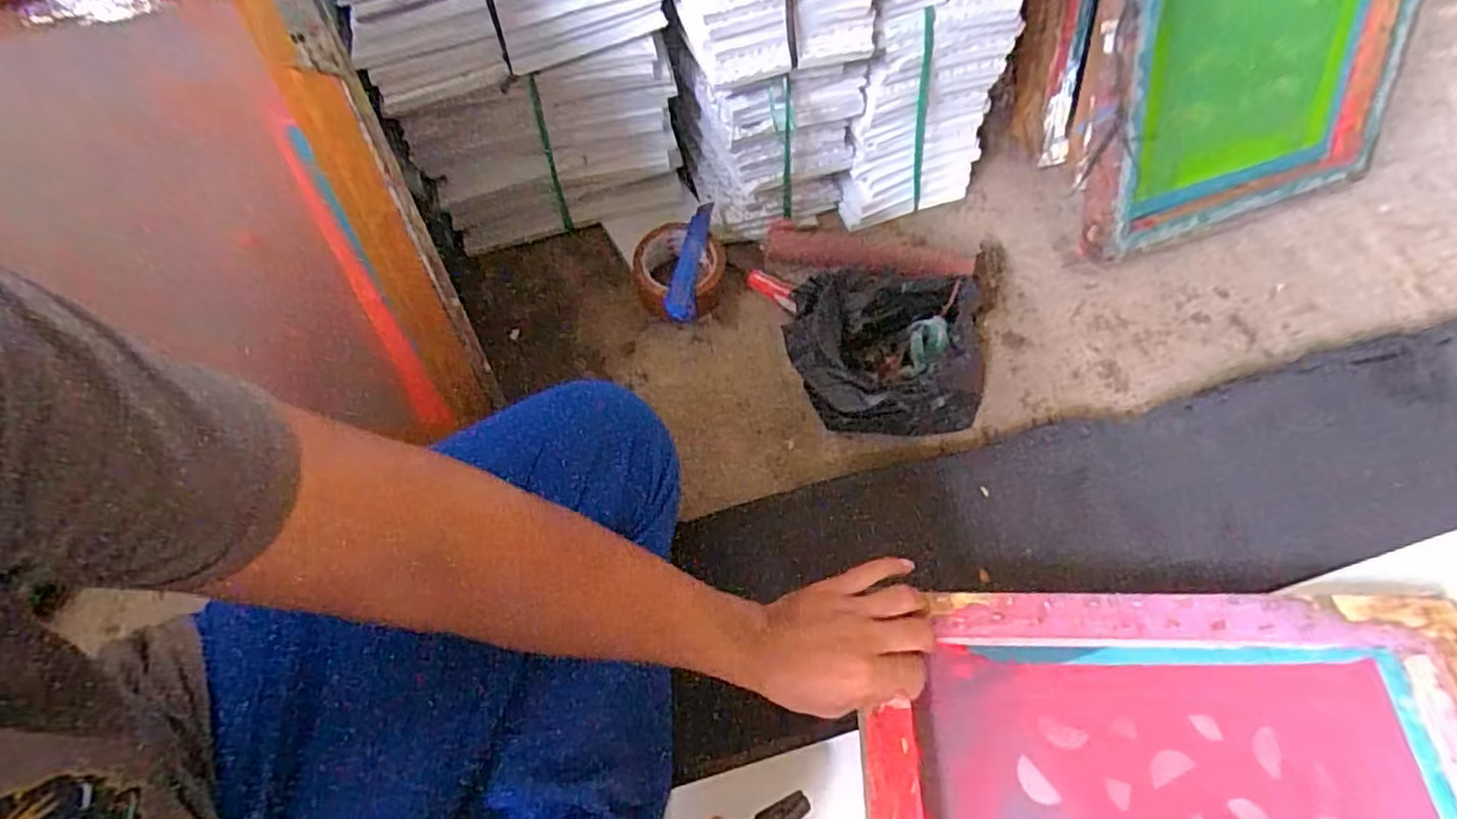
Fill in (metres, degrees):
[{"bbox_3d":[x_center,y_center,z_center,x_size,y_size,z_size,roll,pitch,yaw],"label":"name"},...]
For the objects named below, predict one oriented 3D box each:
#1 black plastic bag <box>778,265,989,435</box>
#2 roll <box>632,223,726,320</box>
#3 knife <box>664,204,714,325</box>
[{"bbox_3d":[0.160,-0.054,0.669,0.202,0.104,0.140,-7,60,0],"label":"black plastic bag"},{"bbox_3d":[-0.055,-0.152,0.767,0.101,0.068,0.089,-1,60,4],"label":"roll"},{"bbox_3d":[-0.043,-0.168,0.771,0.033,0.024,0.133,17,100,14],"label":"knife"}]

